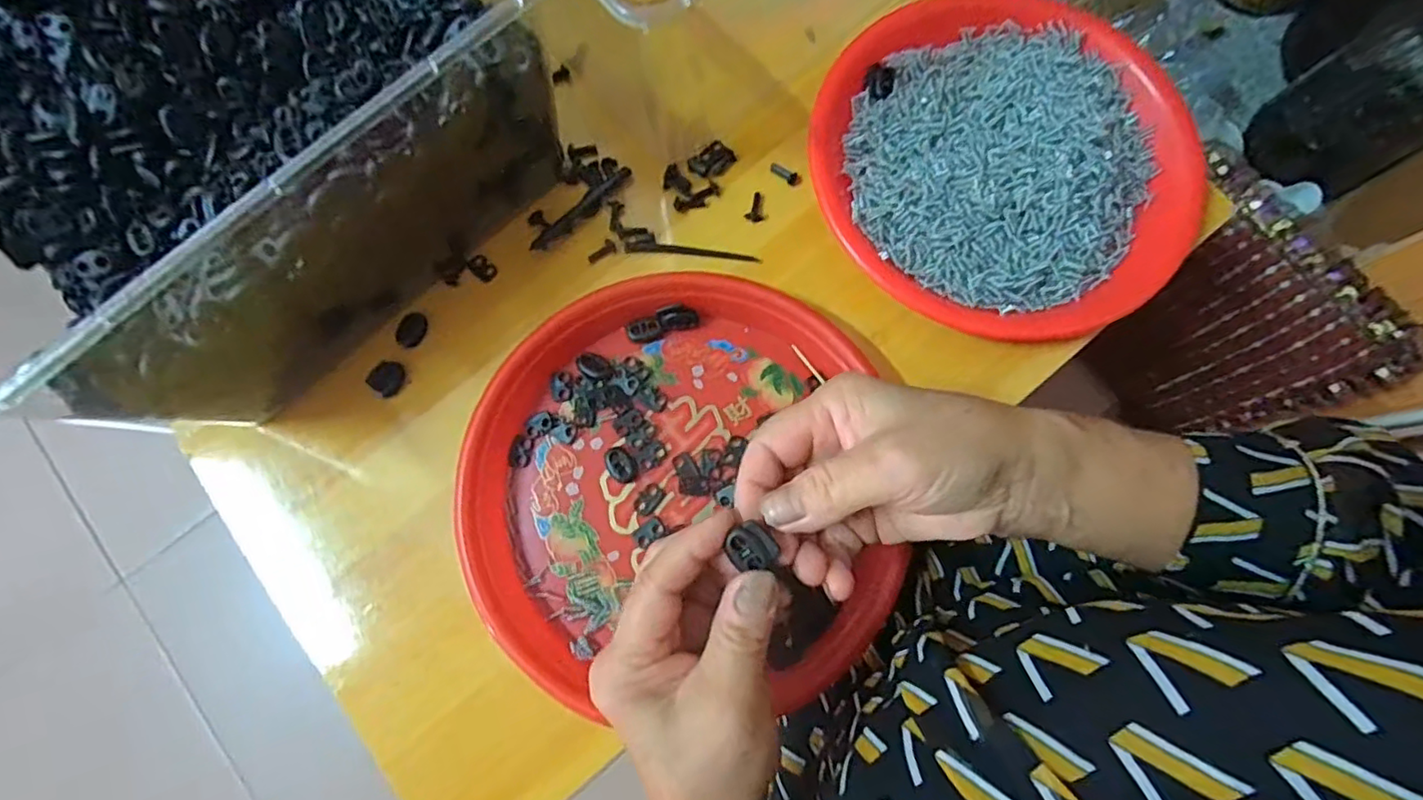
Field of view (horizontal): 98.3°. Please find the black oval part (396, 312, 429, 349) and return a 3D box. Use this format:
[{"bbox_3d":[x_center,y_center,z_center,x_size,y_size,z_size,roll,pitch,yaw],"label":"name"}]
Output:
[{"bbox_3d":[-0.182,-0.042,0.373,0.015,0.005,0.022,21,78,6],"label":"black oval part"}]

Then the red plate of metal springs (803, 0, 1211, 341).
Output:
[{"bbox_3d":[0.175,-0.148,0.371,0.222,0.023,0.217,0,77,1],"label":"red plate of metal springs"}]

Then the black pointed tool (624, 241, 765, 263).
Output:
[{"bbox_3d":[-0.012,-0.092,0.381,0.083,0.004,0.007,5,77,2],"label":"black pointed tool"}]

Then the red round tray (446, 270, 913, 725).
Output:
[{"bbox_3d":[-0.023,0.044,0.338,0.219,0.026,0.225,0,77,1],"label":"red round tray"}]

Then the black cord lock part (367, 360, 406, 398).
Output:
[{"bbox_3d":[-0.193,-0.013,0.367,0.016,0.009,0.021,24,79,6],"label":"black cord lock part"}]

